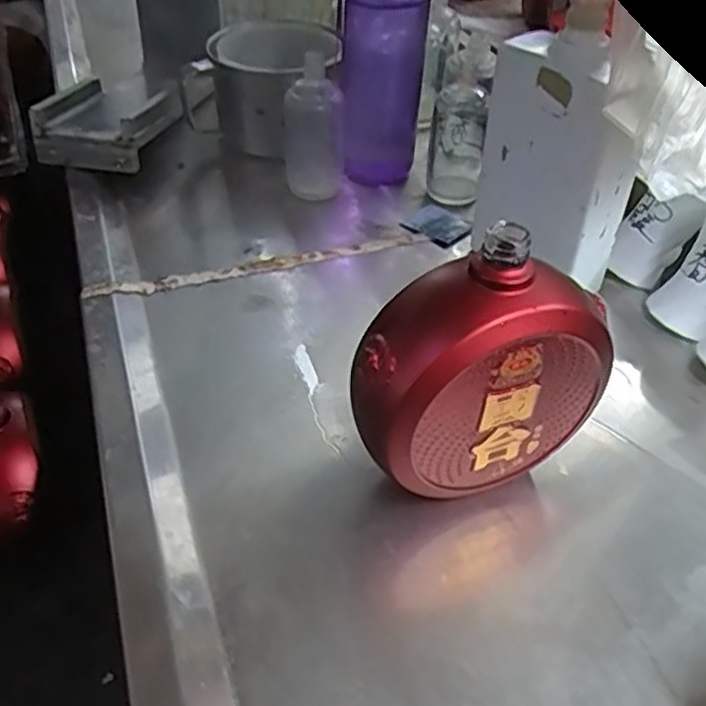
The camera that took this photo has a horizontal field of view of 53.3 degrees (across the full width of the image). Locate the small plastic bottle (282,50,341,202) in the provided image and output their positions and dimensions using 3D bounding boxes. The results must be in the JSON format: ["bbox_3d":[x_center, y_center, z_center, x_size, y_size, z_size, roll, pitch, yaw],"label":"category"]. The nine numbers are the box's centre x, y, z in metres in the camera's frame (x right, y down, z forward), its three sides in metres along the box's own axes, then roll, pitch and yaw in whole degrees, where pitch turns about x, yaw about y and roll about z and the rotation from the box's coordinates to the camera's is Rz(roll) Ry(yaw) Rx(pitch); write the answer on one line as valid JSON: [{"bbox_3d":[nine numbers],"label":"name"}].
[{"bbox_3d":[-0.037,-0.200,0.627,0.054,0.107,0.040,-2,43,0],"label":"small plastic bottle"}]

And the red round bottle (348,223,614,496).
[{"bbox_3d":[0.069,0.015,0.376,0.137,0.142,0.052,-14,44,-12],"label":"red round bottle"}]

